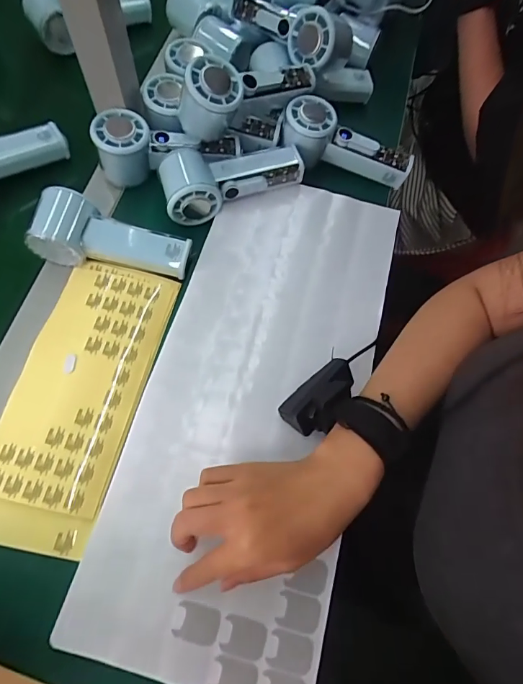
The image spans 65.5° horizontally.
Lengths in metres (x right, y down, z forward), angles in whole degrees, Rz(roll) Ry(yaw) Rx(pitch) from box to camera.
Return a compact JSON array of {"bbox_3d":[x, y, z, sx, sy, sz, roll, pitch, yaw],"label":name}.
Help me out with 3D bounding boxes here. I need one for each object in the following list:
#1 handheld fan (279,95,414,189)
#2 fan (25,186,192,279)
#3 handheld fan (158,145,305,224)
[{"bbox_3d":[0.097,-0.227,0.474,0.155,0.052,0.059,19,68,-11],"label":"handheld fan"},{"bbox_3d":[-0.148,-0.102,0.413,0.149,0.048,0.059,12,68,-12],"label":"fan"},{"bbox_3d":[-0.030,-0.181,0.438,0.154,0.046,0.068,-13,70,-8],"label":"handheld fan"}]

